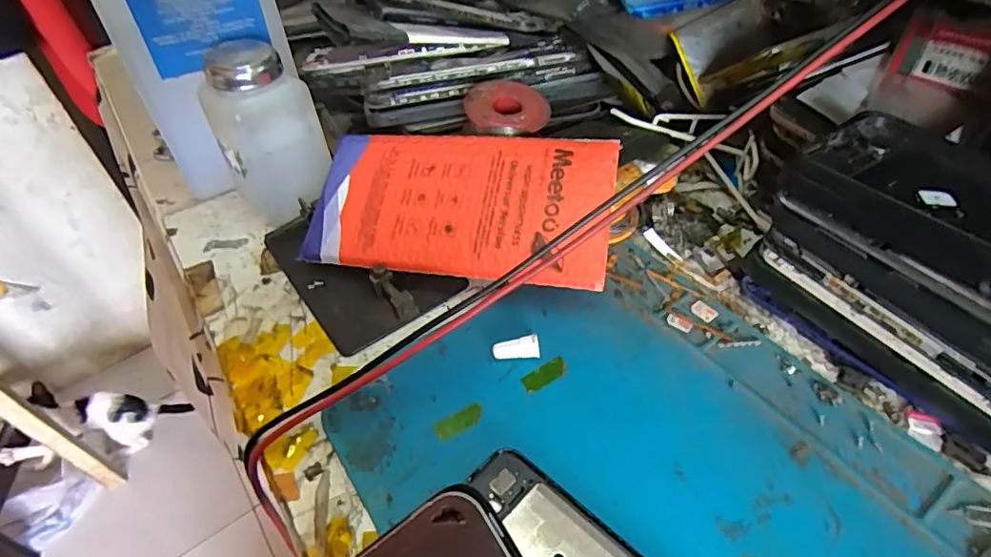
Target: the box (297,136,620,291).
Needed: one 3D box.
[{"bbox_3d":[-0.022,-0.043,0.304,0.170,0.007,0.087,6,69,15],"label":"box"}]

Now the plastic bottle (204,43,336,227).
[{"bbox_3d":[-0.140,-0.088,0.337,0.057,0.097,0.050,-29,51,-22],"label":"plastic bottle"}]

